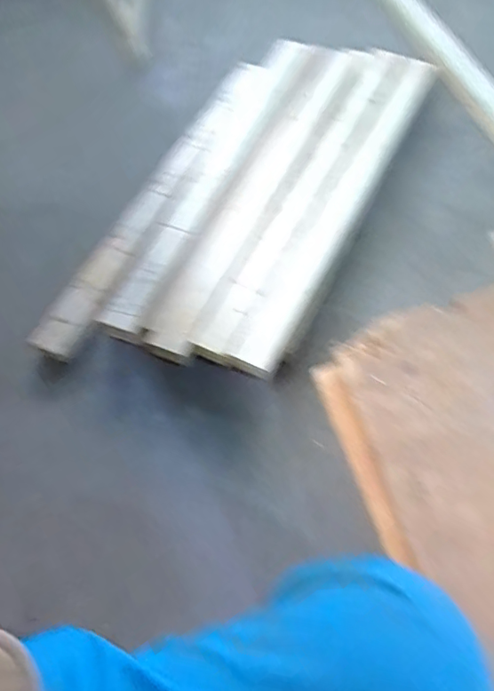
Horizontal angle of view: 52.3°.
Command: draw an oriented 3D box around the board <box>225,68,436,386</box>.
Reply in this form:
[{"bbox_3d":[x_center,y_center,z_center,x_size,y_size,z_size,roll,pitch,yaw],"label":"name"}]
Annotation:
[{"bbox_3d":[0.236,-0.352,1.142,0.105,0.045,1.025,25,63,12],"label":"board"}]

